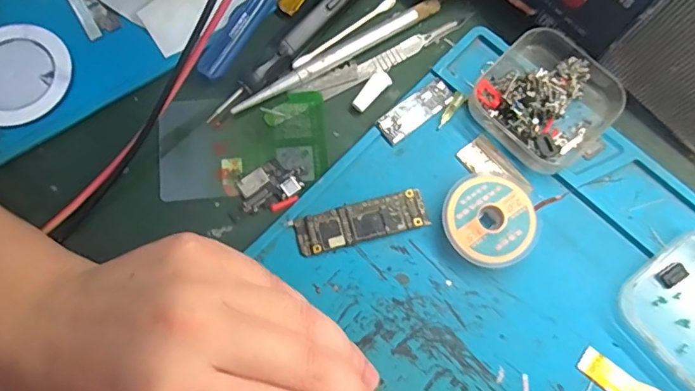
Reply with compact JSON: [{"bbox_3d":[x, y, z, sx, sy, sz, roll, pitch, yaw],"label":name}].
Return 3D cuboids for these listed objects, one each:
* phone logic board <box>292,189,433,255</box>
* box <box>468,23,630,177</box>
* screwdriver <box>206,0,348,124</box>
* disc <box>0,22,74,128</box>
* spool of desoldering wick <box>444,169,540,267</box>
[{"bbox_3d":[0.007,0.013,0.246,0.064,0.004,0.020,-14,76,-3],"label":"phone logic board"},{"bbox_3d":[0.103,-0.050,0.254,0.063,0.020,0.063,41,80,10],"label":"box"},{"bbox_3d":[-0.019,-0.090,0.267,0.009,0.012,0.142,42,80,10],"label":"screwdriver"},{"bbox_3d":[-0.173,-0.063,0.261,0.055,0.007,0.053,0,76,1],"label":"disc"},{"bbox_3d":[0.068,0.013,0.243,0.041,0.012,0.044,0,76,1],"label":"spool of desoldering wick"}]

